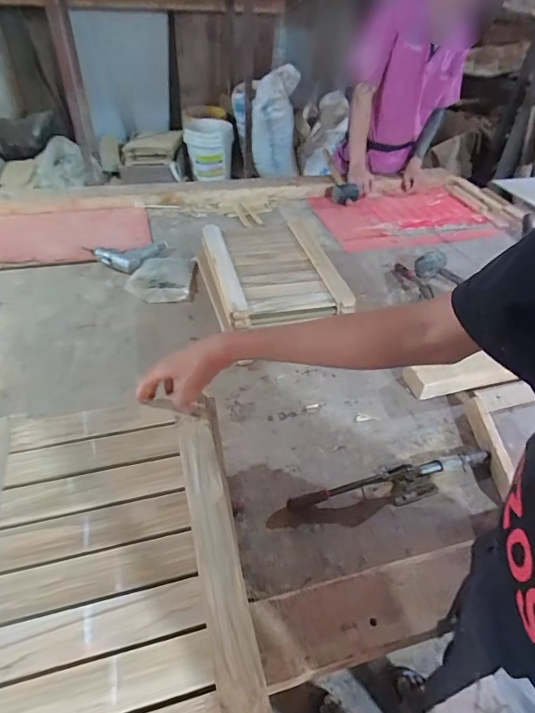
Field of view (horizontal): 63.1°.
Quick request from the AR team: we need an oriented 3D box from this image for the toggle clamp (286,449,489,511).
[{"bbox_3d":[0.228,0.222,0.771,0.394,0.050,0.068,-10,45,-13],"label":"toggle clamp"}]

